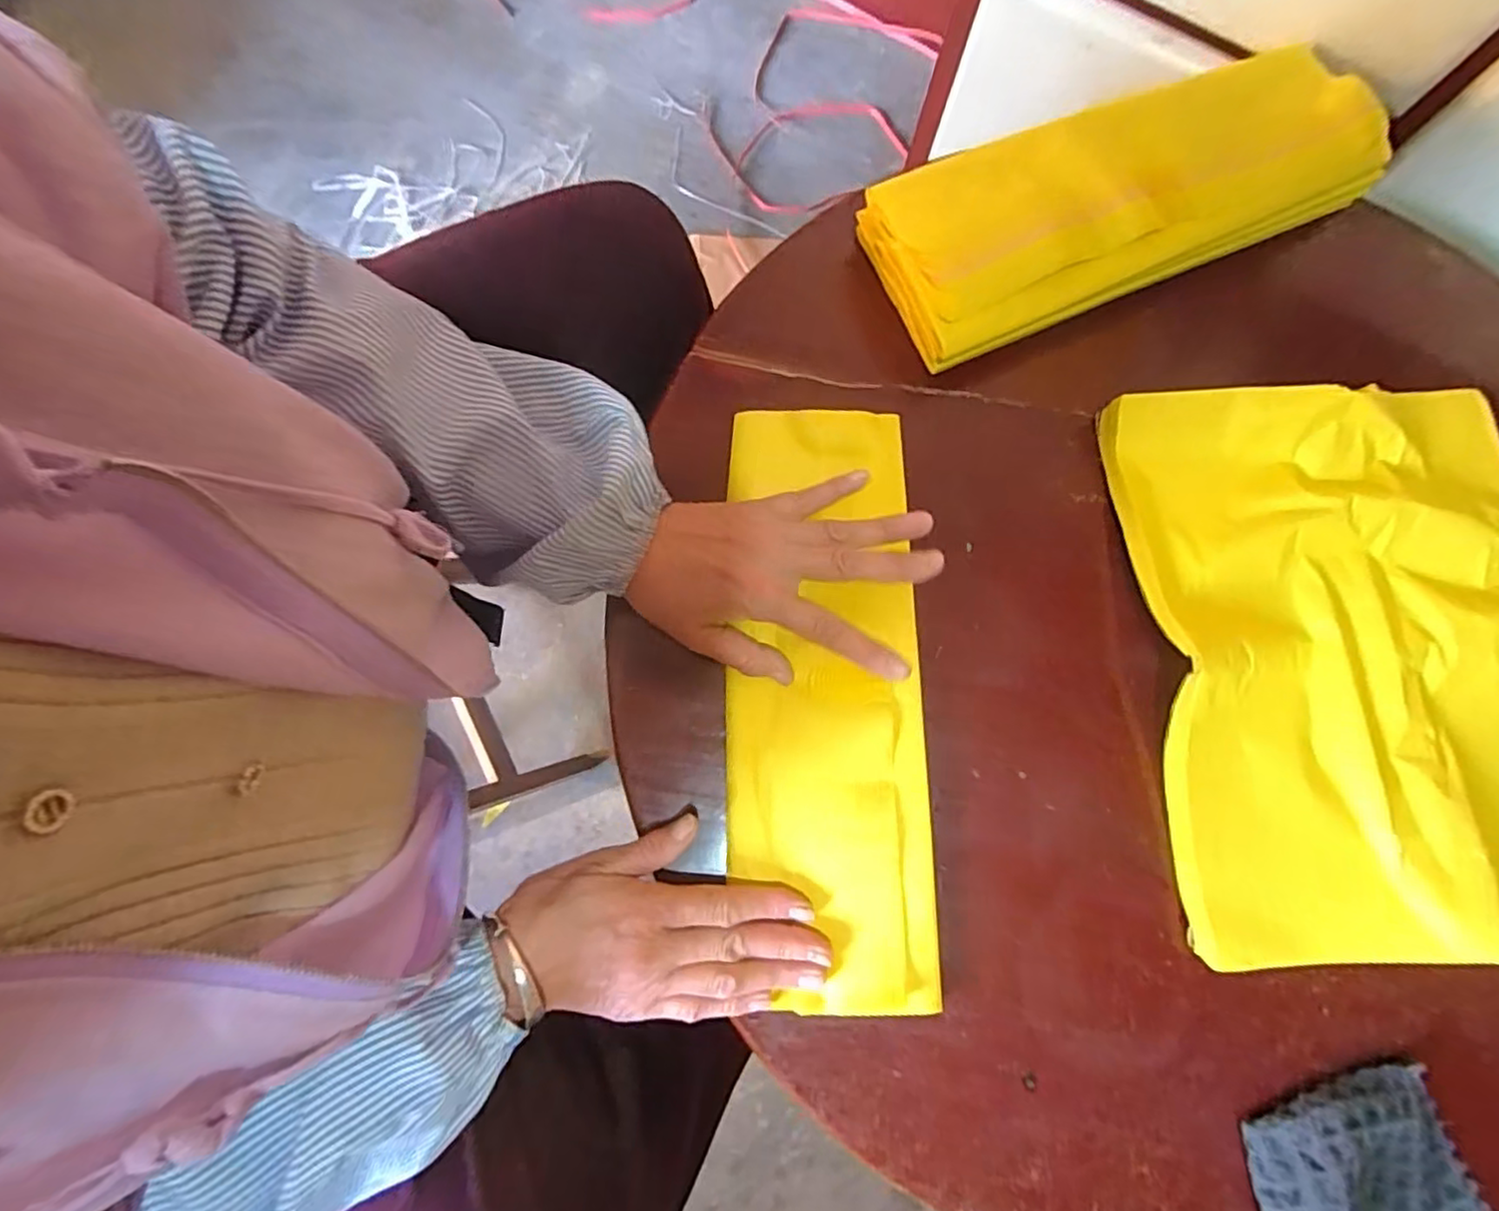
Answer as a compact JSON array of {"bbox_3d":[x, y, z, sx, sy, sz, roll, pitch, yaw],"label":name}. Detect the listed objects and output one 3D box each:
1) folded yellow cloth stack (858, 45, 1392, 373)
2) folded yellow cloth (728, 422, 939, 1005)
[{"bbox_3d":[0.261,-0.281,0.436,0.363,0.053,0.123,-23,81,-5],"label":"folded yellow cloth stack"},{"bbox_3d":[0.045,0.053,0.393,0.120,0.021,0.351,-3,81,1],"label":"folded yellow cloth"}]

